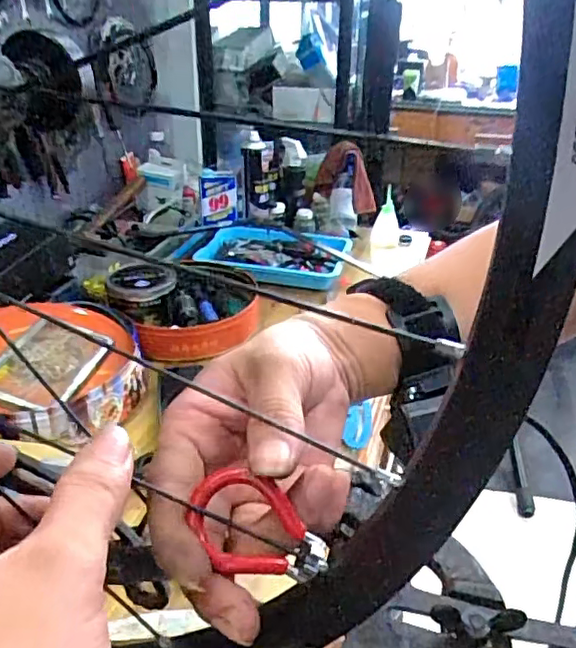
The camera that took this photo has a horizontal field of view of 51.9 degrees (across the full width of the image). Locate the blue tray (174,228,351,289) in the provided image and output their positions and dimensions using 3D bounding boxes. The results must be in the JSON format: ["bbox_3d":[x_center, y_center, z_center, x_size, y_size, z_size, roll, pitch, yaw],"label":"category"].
[{"bbox_3d":[-0.048,-0.157,1.298,0.384,0.075,0.179,0,29,0],"label":"blue tray"}]

